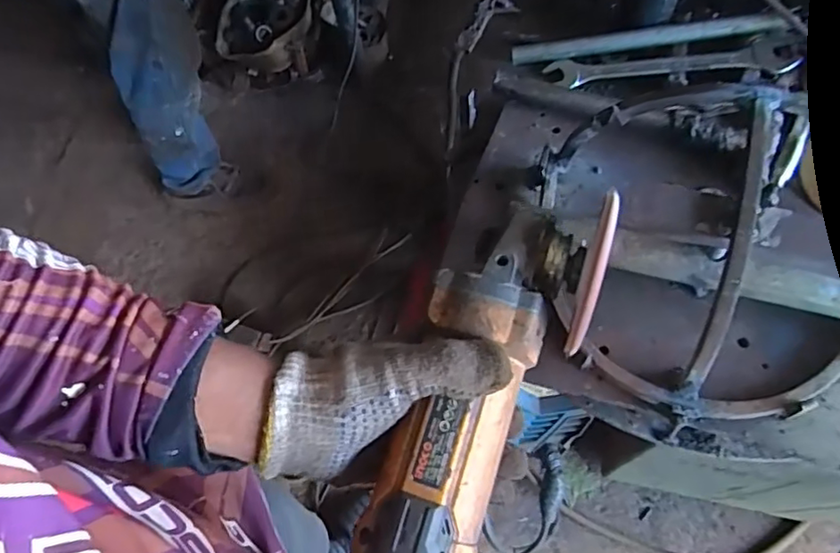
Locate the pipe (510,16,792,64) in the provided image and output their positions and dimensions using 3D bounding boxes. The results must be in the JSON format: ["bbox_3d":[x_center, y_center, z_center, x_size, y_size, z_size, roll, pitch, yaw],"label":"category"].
[{"bbox_3d":[0.210,-0.224,0.554,0.241,0.013,0.013,-2,61,12],"label":"pipe"}]

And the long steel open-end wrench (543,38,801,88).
[{"bbox_3d":[0.227,-0.198,0.546,0.209,0.012,0.038,2,60,18],"label":"long steel open-end wrench"}]

